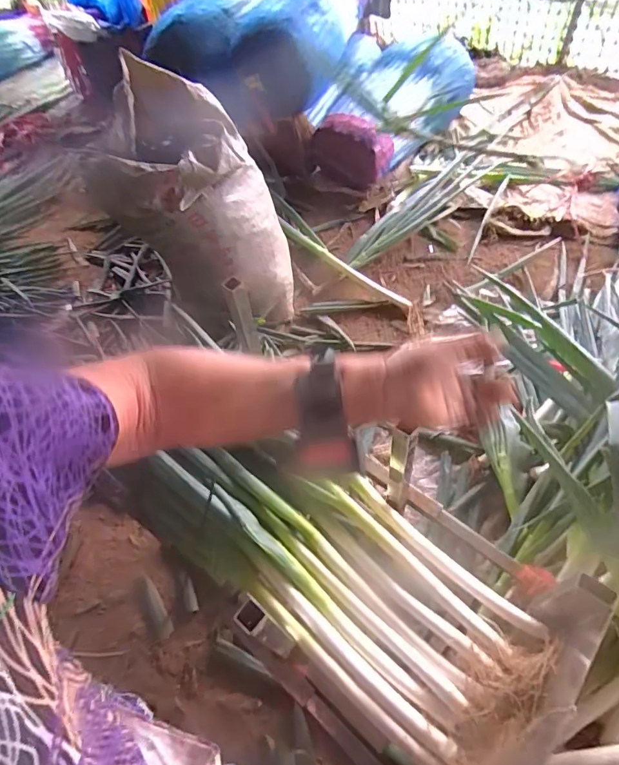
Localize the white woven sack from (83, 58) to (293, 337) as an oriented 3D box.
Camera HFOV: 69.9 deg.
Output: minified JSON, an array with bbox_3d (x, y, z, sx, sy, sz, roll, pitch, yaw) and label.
[{"bbox_3d":[-0.288,-0.459,1.168,0.405,0.552,0.319,-10,51,-2],"label":"white woven sack"}]

